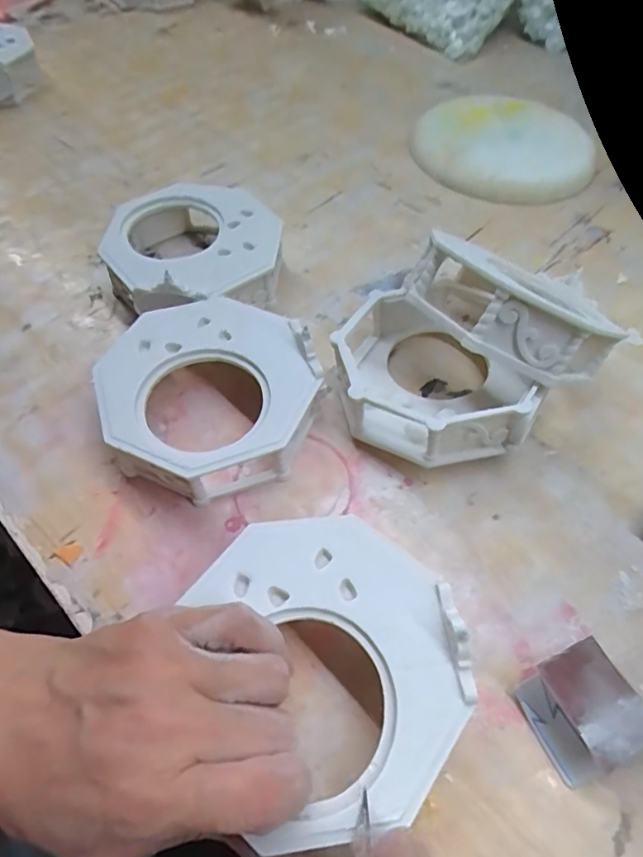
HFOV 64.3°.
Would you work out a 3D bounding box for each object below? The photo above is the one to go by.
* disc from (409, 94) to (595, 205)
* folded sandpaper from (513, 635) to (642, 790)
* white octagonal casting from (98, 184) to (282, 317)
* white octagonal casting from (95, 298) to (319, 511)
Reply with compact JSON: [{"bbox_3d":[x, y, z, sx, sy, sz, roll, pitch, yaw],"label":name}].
[{"bbox_3d":[0.171,-0.272,0.485,0.162,0.016,0.163,7,57,3],"label":"disc"},{"bbox_3d":[0.115,0.118,0.219,0.049,0.022,0.043,-21,60,-15],"label":"folded sandpaper"},{"bbox_3d":[-0.088,-0.122,0.355,0.115,0.041,0.116,-30,63,-19],"label":"white octagonal casting"},{"bbox_3d":[-0.063,-0.020,0.291,0.113,0.037,0.114,21,59,12],"label":"white octagonal casting"}]

